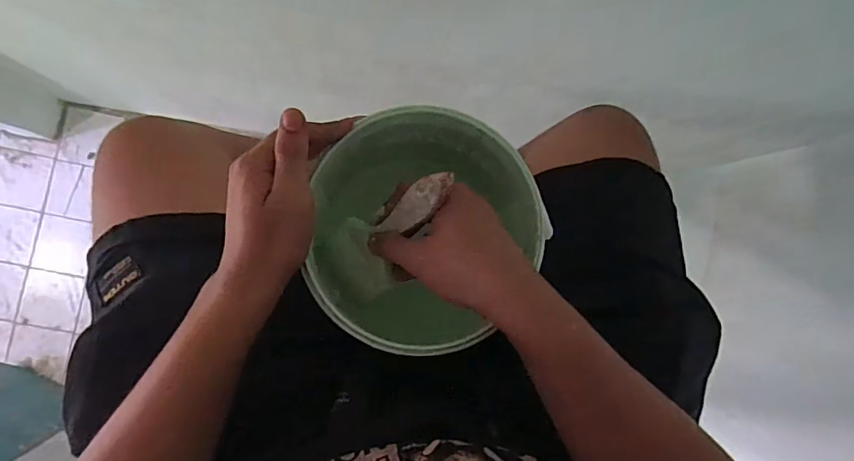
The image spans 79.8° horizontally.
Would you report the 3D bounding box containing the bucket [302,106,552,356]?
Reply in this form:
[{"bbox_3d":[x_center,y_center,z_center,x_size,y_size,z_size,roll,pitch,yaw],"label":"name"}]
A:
[{"bbox_3d":[-0.014,-0.002,0.436,0.177,0.149,0.161,0,89,-6],"label":"bucket"}]

